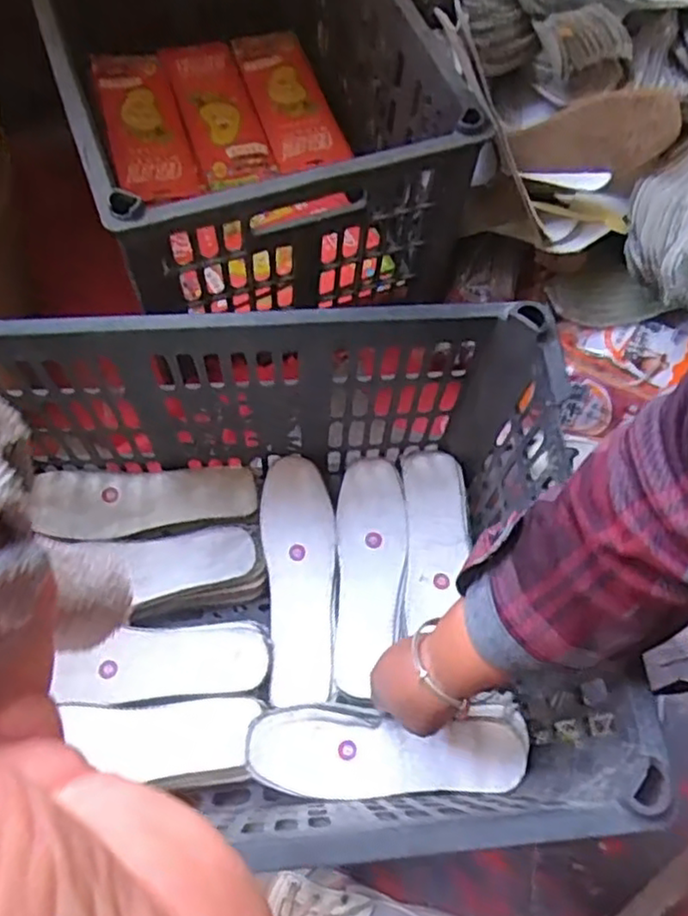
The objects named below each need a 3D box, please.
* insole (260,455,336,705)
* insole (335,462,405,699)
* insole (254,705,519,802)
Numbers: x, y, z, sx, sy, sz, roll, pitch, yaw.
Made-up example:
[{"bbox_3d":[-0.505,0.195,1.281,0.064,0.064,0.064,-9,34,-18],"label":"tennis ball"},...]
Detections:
[{"bbox_3d":[-0.042,0.110,0.634,0.067,0.014,0.224,-3,71,-5],"label":"insole"},{"bbox_3d":[0.025,0.107,0.640,0.063,0.022,0.218,4,65,-1],"label":"insole"},{"bbox_3d":[0.033,0.238,0.541,0.213,0.020,0.067,0,65,5],"label":"insole"}]

